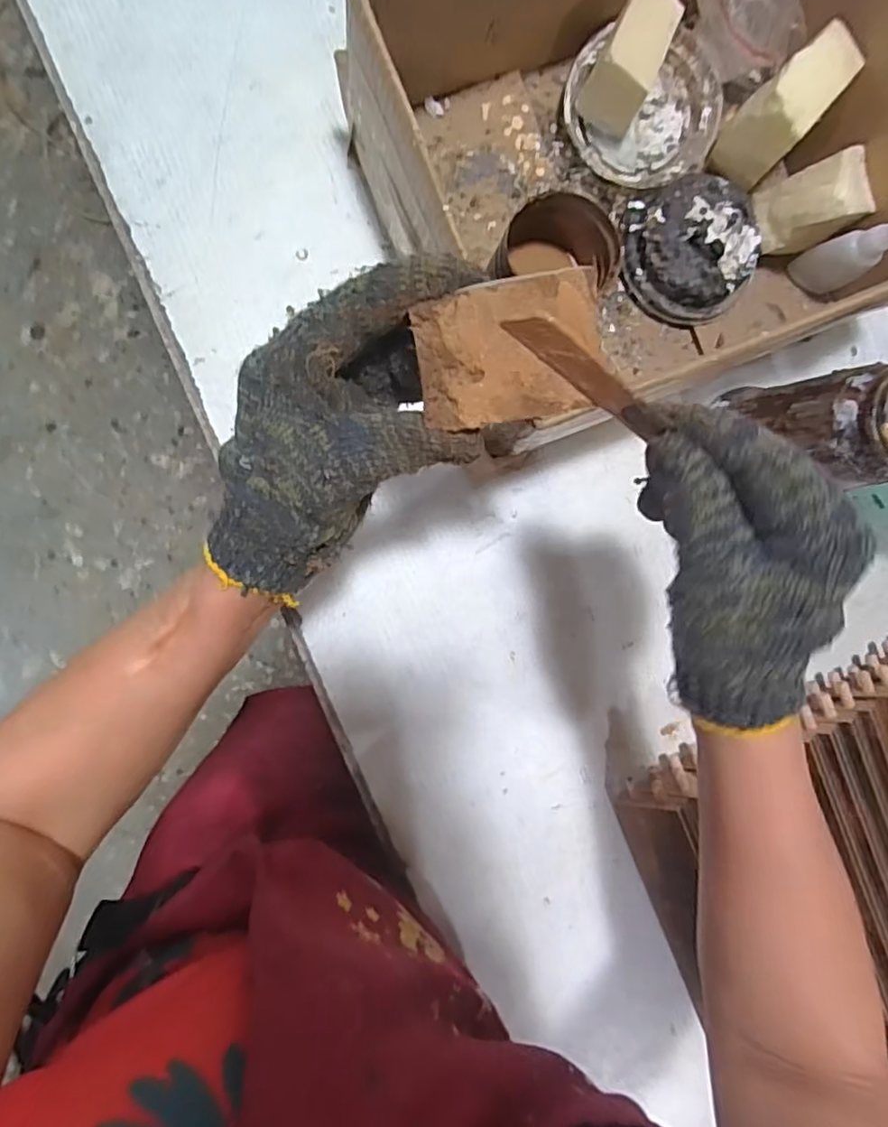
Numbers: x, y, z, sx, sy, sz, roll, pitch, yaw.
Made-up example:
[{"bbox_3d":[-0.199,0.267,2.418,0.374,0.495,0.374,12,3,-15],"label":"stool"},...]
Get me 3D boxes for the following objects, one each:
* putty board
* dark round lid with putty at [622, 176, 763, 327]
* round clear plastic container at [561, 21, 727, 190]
[{"bbox_3d":[0.025,-0.080,0.233,0.067,0.004,0.050,-7,115,6],"label":"putty board"},{"bbox_3d":[0.177,-0.223,0.434,0.093,0.035,0.093,0,91,-9],"label":"dark round lid with putty"},{"bbox_3d":[0.139,-0.316,0.427,0.100,0.026,0.103,-37,97,-6],"label":"round clear plastic container"}]

